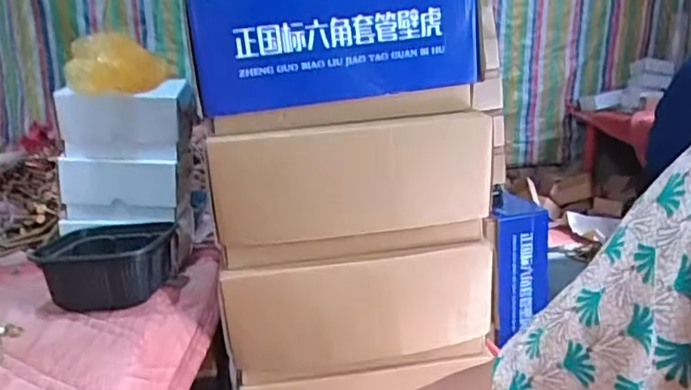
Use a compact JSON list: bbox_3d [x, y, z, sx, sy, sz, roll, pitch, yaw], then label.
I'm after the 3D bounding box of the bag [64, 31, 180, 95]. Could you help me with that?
[{"bbox_3d":[-0.353,-0.204,0.917,0.136,0.081,0.144,-3,15,-14],"label":"bag"}]

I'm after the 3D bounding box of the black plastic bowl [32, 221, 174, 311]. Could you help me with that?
[{"bbox_3d":[-0.334,0.103,0.829,0.163,0.093,0.170,0,13,0],"label":"black plastic bowl"}]

